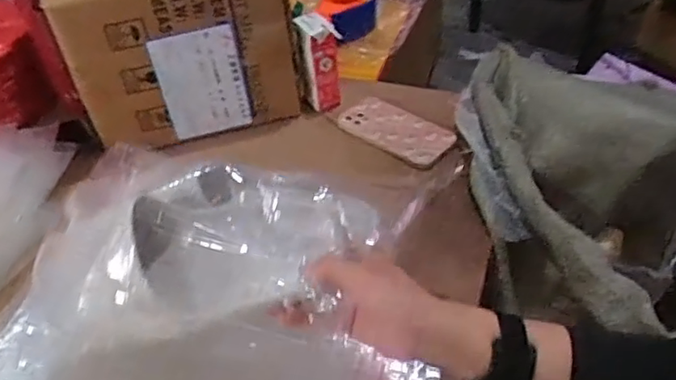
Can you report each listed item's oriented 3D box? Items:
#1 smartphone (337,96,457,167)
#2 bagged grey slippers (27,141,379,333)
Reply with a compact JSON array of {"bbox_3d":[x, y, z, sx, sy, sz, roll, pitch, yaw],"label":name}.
[{"bbox_3d":[0.083,-0.086,0.878,0.162,0.008,0.086,30,58,28],"label":"smartphone"},{"bbox_3d":[-0.118,0.043,0.488,0.261,0.080,0.134,8,44,15],"label":"bagged grey slippers"}]

